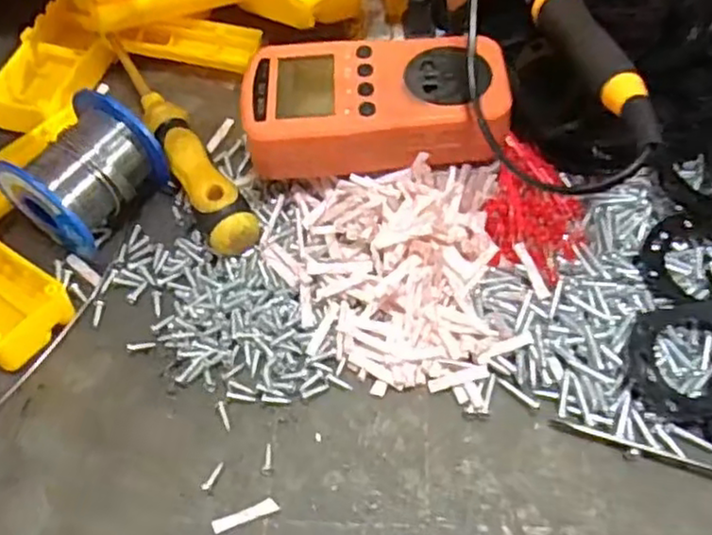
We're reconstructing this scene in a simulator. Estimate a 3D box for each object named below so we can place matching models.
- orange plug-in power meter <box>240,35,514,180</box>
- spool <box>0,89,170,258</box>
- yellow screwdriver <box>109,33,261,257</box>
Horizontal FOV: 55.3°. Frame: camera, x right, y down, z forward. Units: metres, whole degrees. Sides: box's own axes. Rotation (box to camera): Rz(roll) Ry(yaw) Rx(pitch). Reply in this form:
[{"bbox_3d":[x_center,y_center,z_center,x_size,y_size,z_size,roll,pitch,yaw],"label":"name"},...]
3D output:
[{"bbox_3d":[0.010,-0.081,0.341,0.125,0.033,0.070,-4,56,1],"label":"orange plug-in power meter"},{"bbox_3d":[-0.139,-0.048,0.356,0.052,0.049,0.071,27,64,18],"label":"spool"},{"bbox_3d":[-0.100,-0.075,0.380,0.024,0.026,0.175,-26,61,-12],"label":"yellow screwdriver"}]

